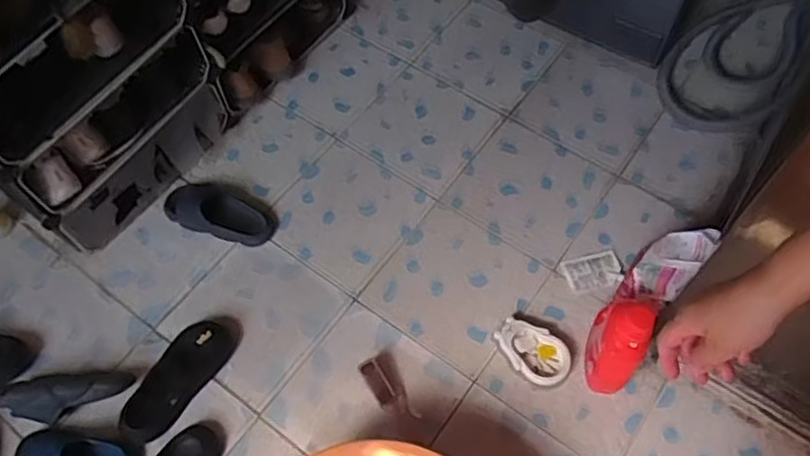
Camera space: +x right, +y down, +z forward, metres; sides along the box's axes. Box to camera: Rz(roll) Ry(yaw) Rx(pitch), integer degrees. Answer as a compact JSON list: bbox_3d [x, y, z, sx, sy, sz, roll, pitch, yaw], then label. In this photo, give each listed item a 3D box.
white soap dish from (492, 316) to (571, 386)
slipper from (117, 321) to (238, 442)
[{"bbox_3d":[0.254,0.244,1.294,0.149,0.035,0.104,33,66,18],"label":"white soap dish"},{"bbox_3d":[-0.441,0.294,1.263,0.108,0.068,0.262,26,64,15],"label":"slipper"}]

